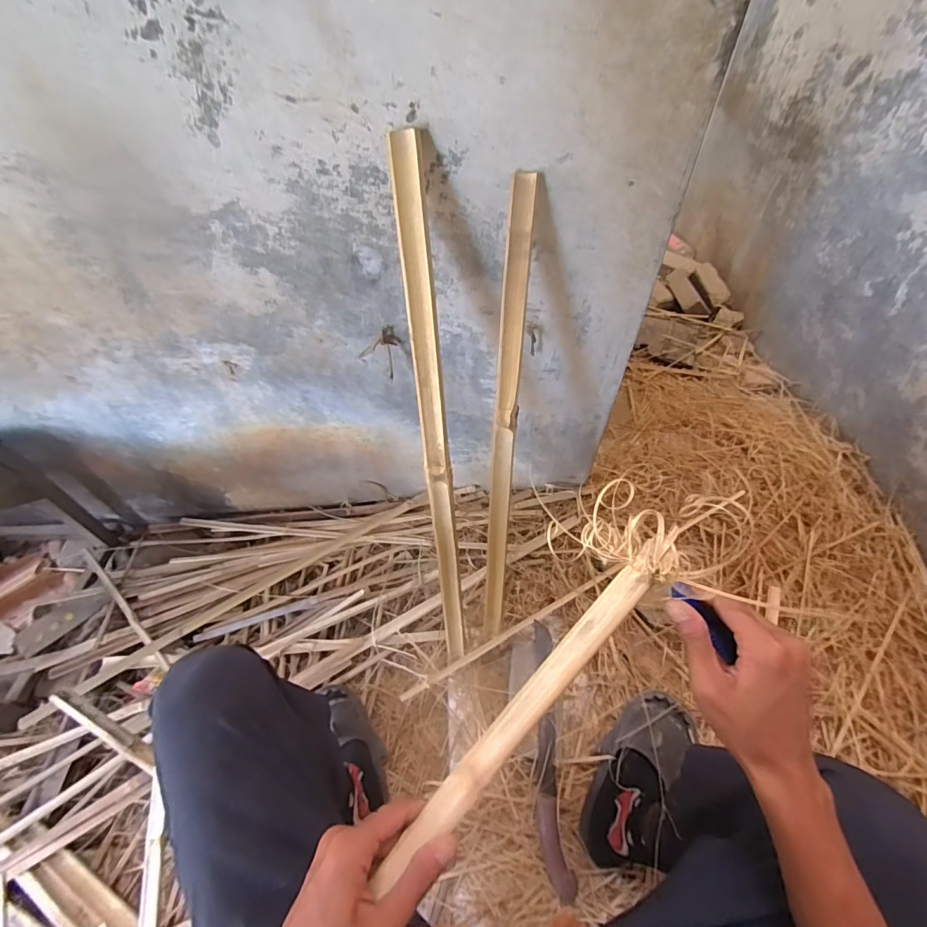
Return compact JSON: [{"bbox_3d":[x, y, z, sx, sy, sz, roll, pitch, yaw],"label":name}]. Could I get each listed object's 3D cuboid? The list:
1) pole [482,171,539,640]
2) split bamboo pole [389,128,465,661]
[{"bbox_3d":[0.067,-0.012,0.728,0.035,0.778,0.029,4,26,5],"label":"pole"},{"bbox_3d":[-0.042,0.000,0.693,0.037,0.841,0.022,-5,27,-2],"label":"split bamboo pole"}]

